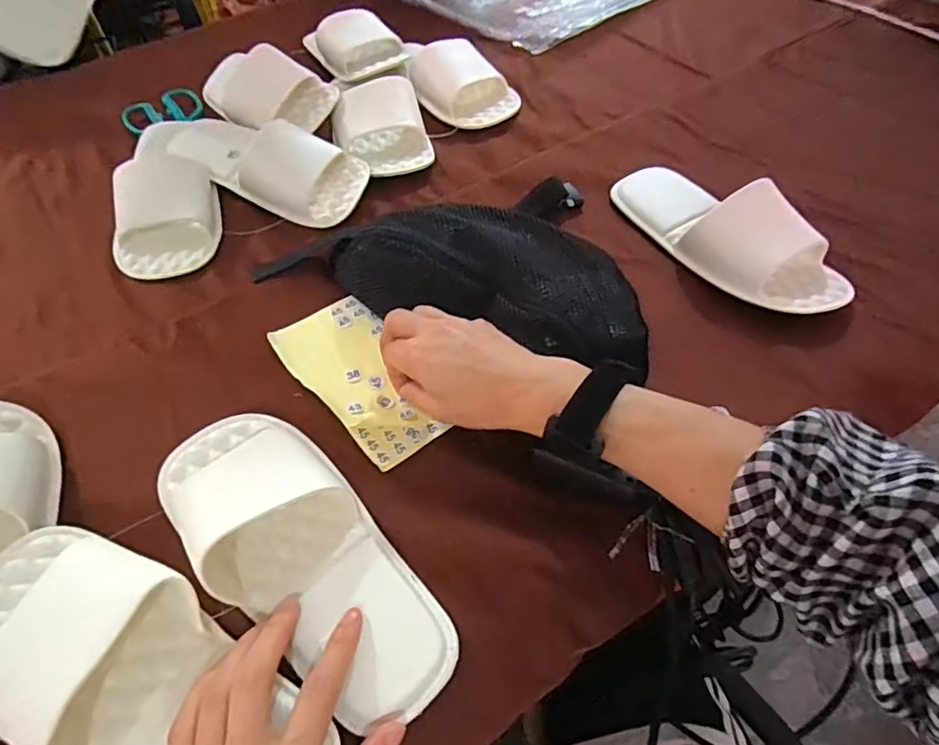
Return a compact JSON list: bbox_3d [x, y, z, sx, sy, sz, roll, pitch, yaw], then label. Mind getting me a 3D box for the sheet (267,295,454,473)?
[{"bbox_3d":[-0.091,0.004,0.451,0.081,0.005,0.166,-27,56,-19],"label":"sheet"}]

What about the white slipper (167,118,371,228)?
[{"bbox_3d":[-0.218,-0.224,0.594,0.238,0.064,0.093,20,56,17],"label":"white slipper"}]

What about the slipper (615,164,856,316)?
[{"bbox_3d":[0.228,-0.136,0.508,0.094,0.060,0.233,-32,58,-19],"label":"slipper"}]

